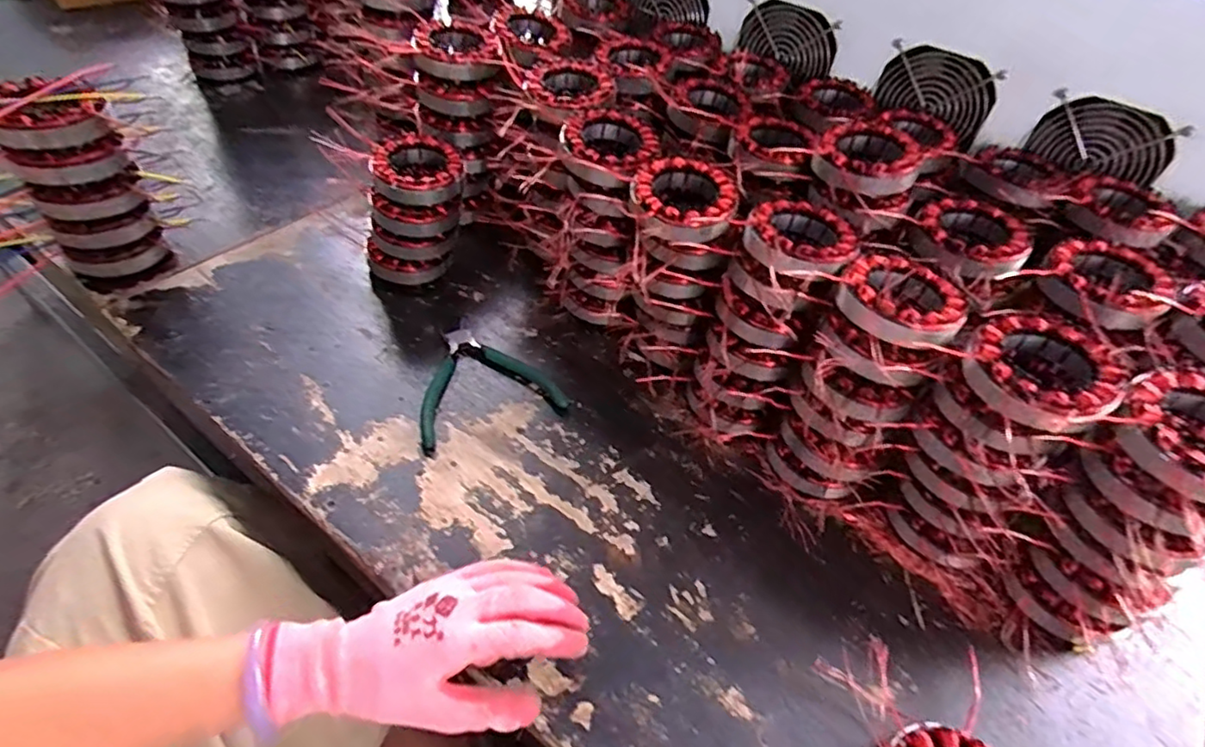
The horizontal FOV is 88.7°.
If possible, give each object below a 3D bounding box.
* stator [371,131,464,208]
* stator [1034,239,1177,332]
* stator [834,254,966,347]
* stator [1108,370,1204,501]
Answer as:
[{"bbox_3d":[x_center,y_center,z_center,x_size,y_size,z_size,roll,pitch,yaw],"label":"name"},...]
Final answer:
[{"bbox_3d":[-0.181,-0.197,0.608,0.086,0.038,0.086,-11,51,-17],"label":"stator"},{"bbox_3d":[0.388,-0.069,0.478,0.083,0.026,0.099,37,54,22],"label":"stator"},{"bbox_3d":[0.217,-0.049,0.456,0.085,0.036,0.082,4,49,-4],"label":"stator"},{"bbox_3d":[0.364,0.040,0.378,0.088,0.031,0.079,-21,55,-24],"label":"stator"}]

